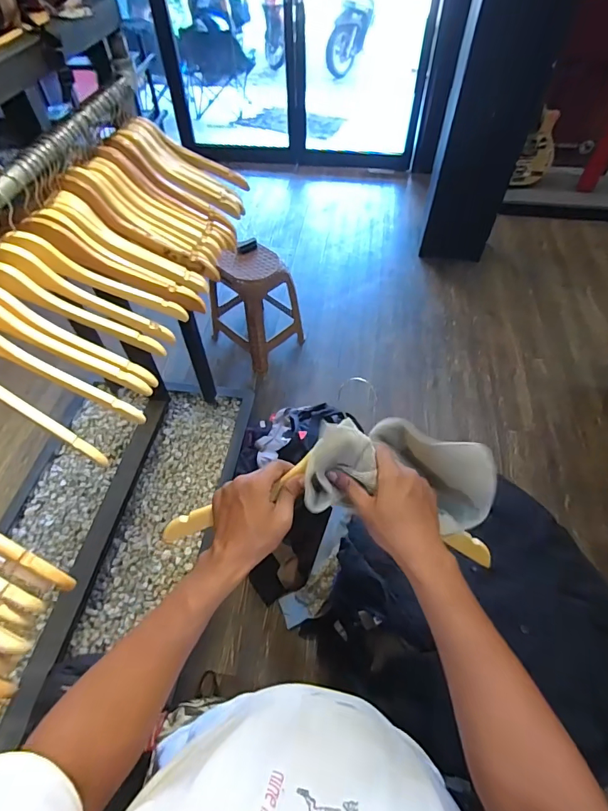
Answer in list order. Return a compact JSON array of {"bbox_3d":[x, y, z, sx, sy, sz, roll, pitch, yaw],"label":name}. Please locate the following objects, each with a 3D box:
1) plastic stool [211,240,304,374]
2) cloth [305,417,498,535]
[{"bbox_3d":[-0.211,-0.482,1.924,0.337,0.436,0.355,-36,61,-22],"label":"plastic stool"},{"bbox_3d":[0.119,0.070,0.498,0.235,0.081,0.121,11,53,-16],"label":"cloth"}]

